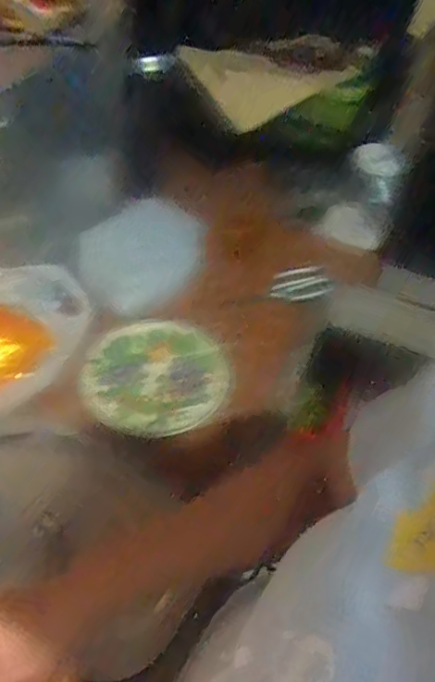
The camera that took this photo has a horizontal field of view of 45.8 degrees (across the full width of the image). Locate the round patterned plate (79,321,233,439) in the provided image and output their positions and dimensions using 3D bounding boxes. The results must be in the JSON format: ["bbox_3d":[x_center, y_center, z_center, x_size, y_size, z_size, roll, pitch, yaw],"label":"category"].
[{"bbox_3d":[-0.090,0.053,0.759,0.208,0.023,0.206,3,48,-4],"label":"round patterned plate"}]

